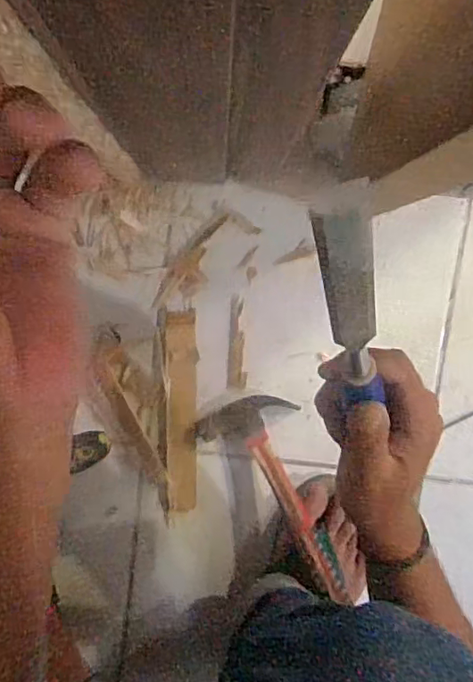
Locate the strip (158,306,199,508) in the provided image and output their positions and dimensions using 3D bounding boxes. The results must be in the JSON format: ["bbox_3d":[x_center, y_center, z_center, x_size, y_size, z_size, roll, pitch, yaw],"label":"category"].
[{"bbox_3d":[-0.057,0.075,0.601,0.037,0.005,0.211,-2,97,-1],"label":"strip"}]

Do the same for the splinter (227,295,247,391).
[{"bbox_3d":[0.001,0.002,0.595,0.019,0.004,0.094,1,97,-2],"label":"splinter"}]

